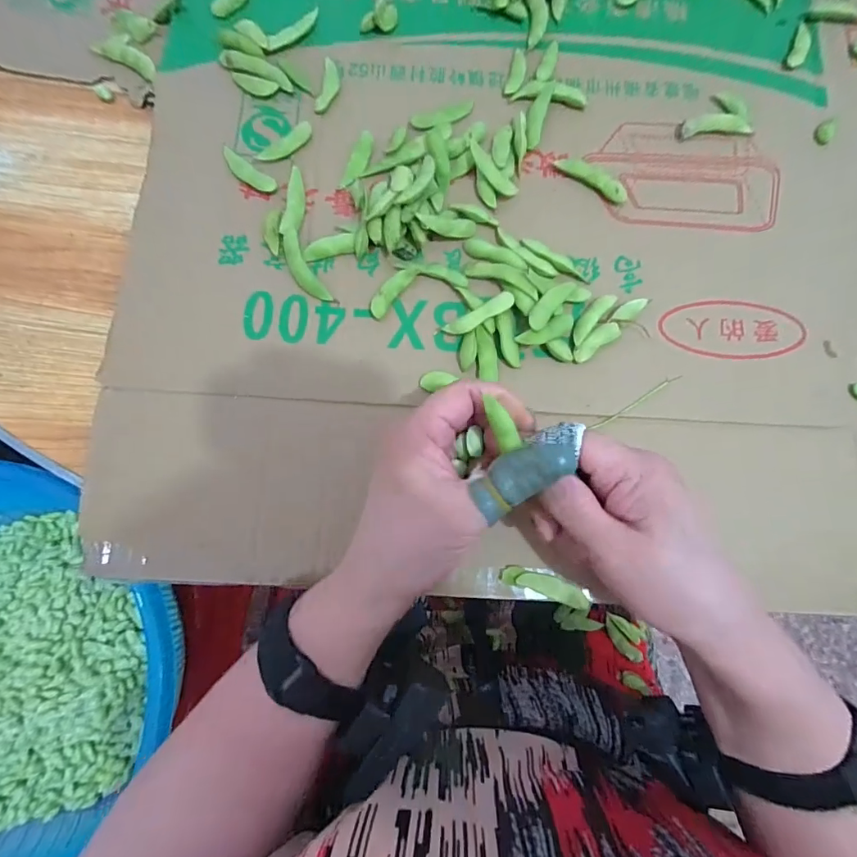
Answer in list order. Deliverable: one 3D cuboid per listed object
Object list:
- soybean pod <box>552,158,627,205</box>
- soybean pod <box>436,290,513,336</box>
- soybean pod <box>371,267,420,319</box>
[{"bbox_3d":[0.117,-0.178,0.328,0.055,0.012,0.011,36,82,6],"label":"soybean pod"},{"bbox_3d":[0.032,-0.073,0.306,0.053,0.013,0.013,-27,81,-4],"label":"soybean pod"},{"bbox_3d":[-0.024,-0.093,0.312,0.012,0.009,0.043,39,82,7],"label":"soybean pod"}]

